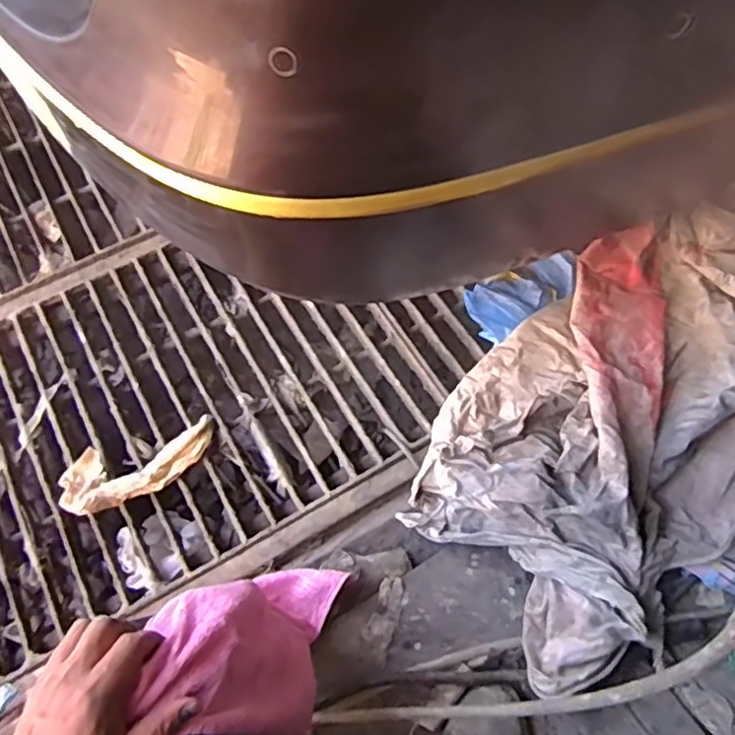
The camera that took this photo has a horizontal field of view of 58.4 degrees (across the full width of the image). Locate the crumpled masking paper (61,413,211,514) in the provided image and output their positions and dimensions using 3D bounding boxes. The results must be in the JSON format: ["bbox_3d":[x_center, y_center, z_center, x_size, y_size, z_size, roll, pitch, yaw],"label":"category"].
[{"bbox_3d":[-0.317,0.142,0.914,0.210,0.051,0.098,-15,64,-4],"label":"crumpled masking paper"}]

